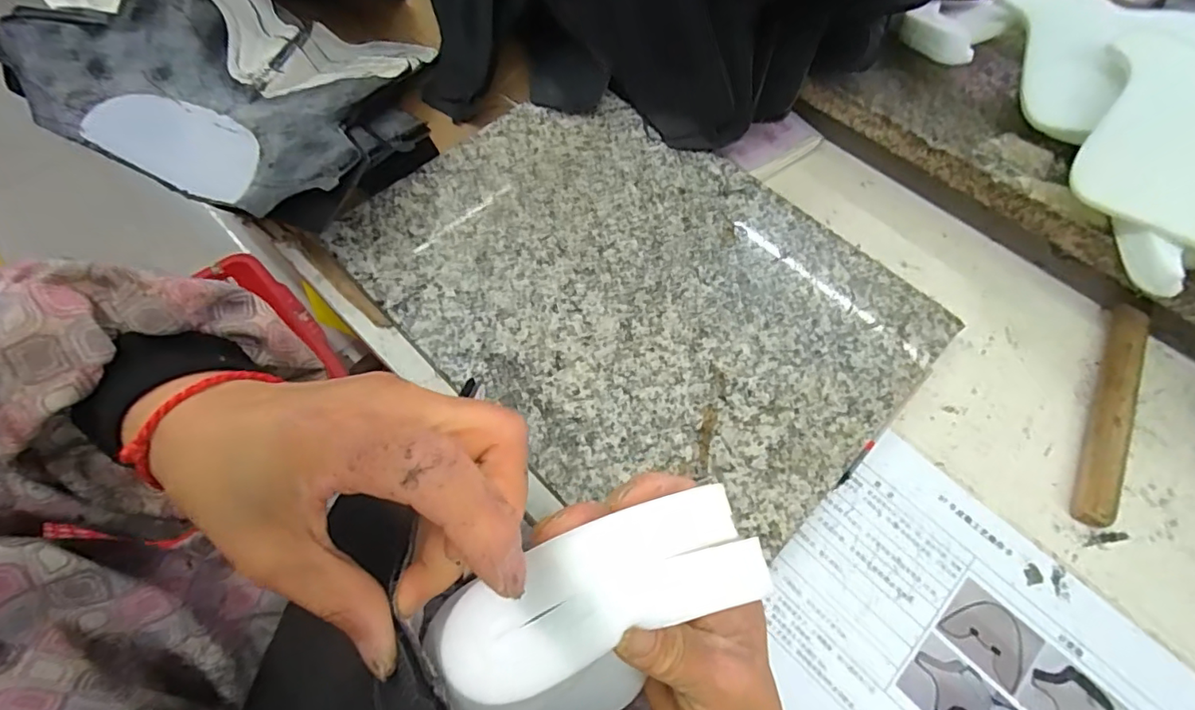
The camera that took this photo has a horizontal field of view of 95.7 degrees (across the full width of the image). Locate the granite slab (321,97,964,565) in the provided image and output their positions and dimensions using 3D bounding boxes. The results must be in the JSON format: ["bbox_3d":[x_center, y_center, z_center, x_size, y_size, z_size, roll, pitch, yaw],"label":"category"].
[{"bbox_3d":[0.027,-0.054,0.410,0.385,0.021,0.289,42,70,17],"label":"granite slab"}]

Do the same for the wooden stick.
[{"bbox_3d":[0.361,0.038,0.378,0.021,0.016,0.173,26,66,11],"label":"wooden stick"}]

